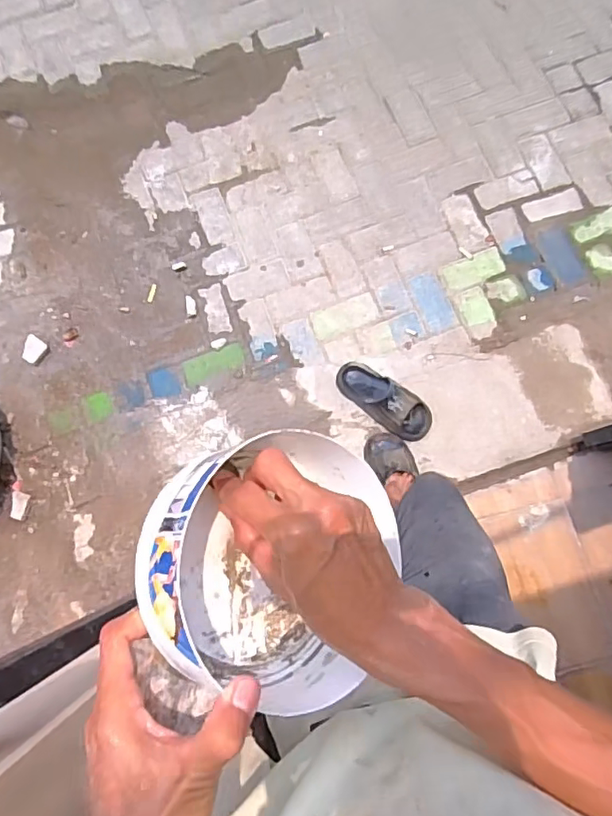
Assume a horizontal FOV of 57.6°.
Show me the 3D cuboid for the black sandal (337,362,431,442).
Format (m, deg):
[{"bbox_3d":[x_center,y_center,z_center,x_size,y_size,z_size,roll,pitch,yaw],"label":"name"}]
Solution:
[{"bbox_3d":[0.218,-0.025,1.595,0.310,0.062,0.118,38,81,27],"label":"black sandal"}]

